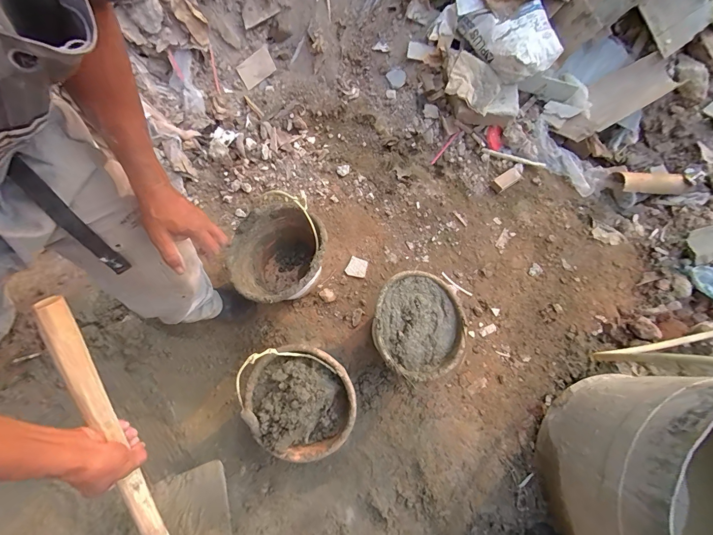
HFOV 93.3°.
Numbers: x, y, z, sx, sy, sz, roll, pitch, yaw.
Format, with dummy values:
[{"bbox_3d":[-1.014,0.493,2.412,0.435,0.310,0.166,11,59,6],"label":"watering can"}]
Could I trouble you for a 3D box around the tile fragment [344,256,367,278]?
[{"bbox_3d":[0.001,0.000,1.112,0.065,0.007,0.064,22,70,0],"label":"tile fragment"}]

